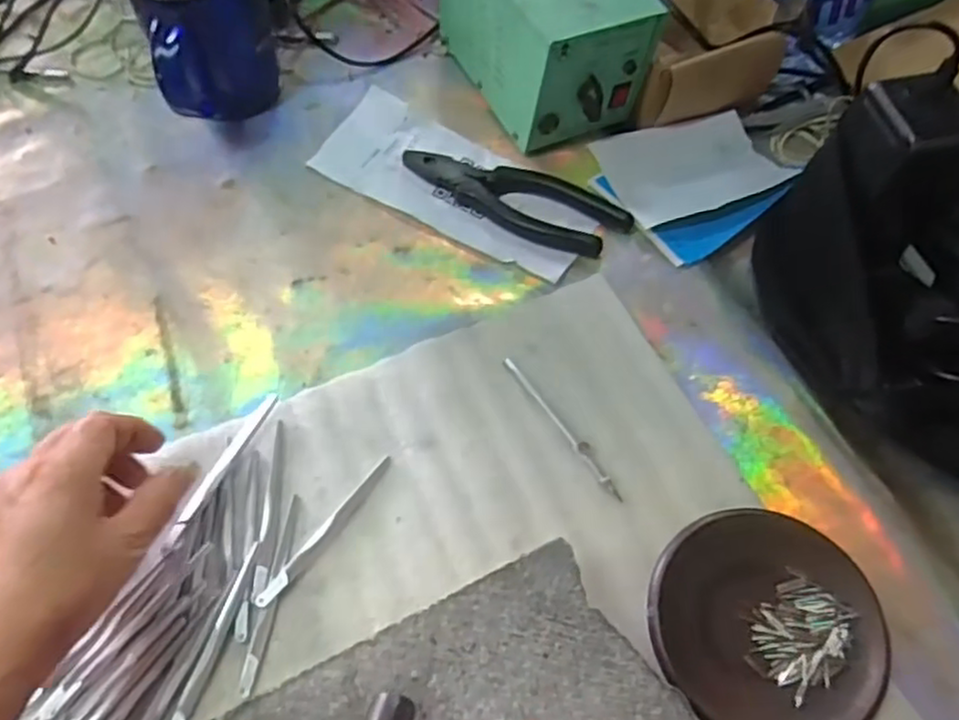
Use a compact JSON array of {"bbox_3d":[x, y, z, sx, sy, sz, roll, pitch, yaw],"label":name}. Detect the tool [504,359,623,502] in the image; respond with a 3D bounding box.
[{"bbox_3d":[0.049,0.038,0.414,0.007,0.004,0.106,-32,66,-16],"label":"tool"}]

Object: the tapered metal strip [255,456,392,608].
[{"bbox_3d":[-0.083,0.092,0.386,0.008,0.005,0.101,34,66,17],"label":"tapered metal strip"}]

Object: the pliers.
[{"bbox_3d":[0.024,-0.118,0.496,0.161,0.013,0.049,30,65,15],"label":"pliers"}]

